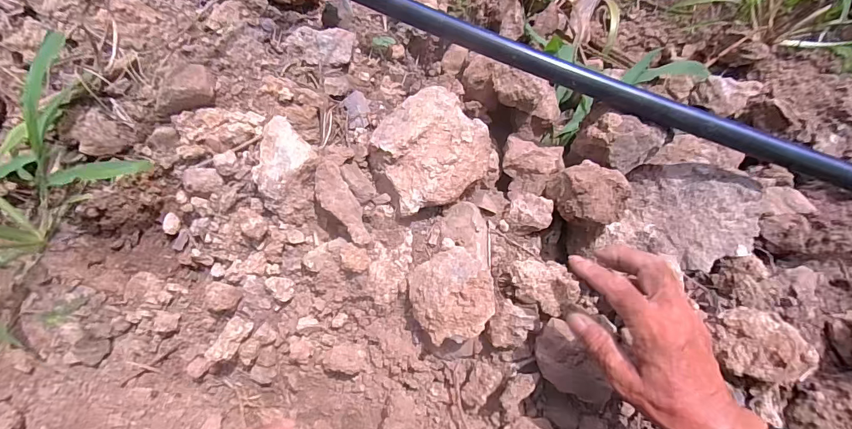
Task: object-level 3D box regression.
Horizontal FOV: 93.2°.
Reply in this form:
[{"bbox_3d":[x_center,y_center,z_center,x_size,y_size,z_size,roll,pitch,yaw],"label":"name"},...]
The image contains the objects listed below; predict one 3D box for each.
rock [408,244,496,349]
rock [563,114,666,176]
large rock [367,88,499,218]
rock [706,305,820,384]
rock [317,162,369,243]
[{"bbox_3d":[0.026,0.082,0.412,0.087,0.036,0.086,0,83,4],"label":"rock"},{"bbox_3d":[0.227,-0.080,0.468,0.092,0.070,0.081,16,84,5],"label":"rock"},{"bbox_3d":[0.004,-0.071,0.457,0.128,0.062,0.126,0,83,4],"label":"large rock"},{"bbox_3d":[0.313,0.122,0.378,0.077,0.039,0.062,11,84,4],"label":"rock"},{"bbox_3d":[-0.090,-0.011,0.432,0.033,0.024,0.096,-31,83,-1],"label":"rock"}]

